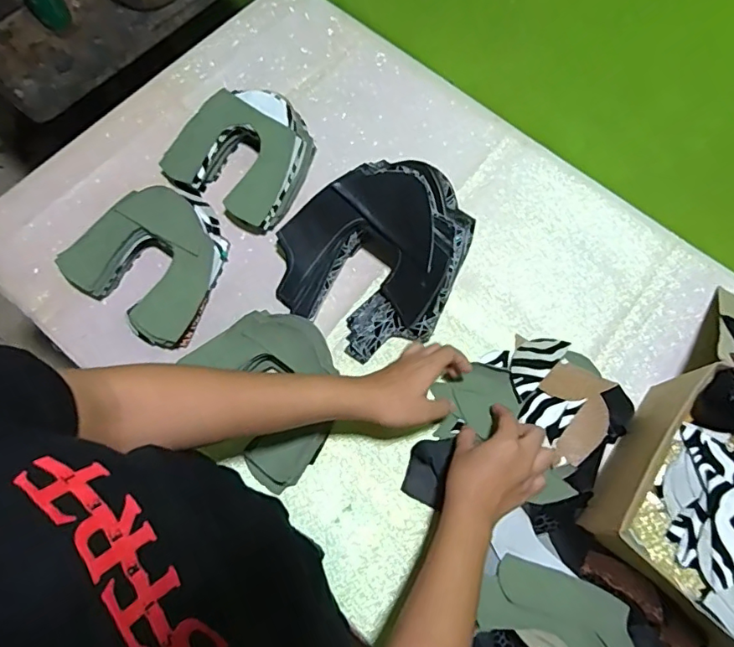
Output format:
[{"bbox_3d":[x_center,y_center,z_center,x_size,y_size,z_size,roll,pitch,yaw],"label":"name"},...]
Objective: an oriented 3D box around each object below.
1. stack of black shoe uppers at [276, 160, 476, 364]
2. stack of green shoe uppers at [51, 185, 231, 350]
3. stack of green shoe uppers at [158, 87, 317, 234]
[{"bbox_3d":[0.016,-0.082,0.591,0.219,0.094,0.192,-40,77,-15],"label":"stack of black shoe uppers"},{"bbox_3d":[-0.241,-0.081,0.595,0.170,0.062,0.169,36,73,10],"label":"stack of green shoe uppers"},{"bbox_3d":[-0.155,-0.215,0.648,0.165,0.064,0.152,31,72,8],"label":"stack of green shoe uppers"}]

